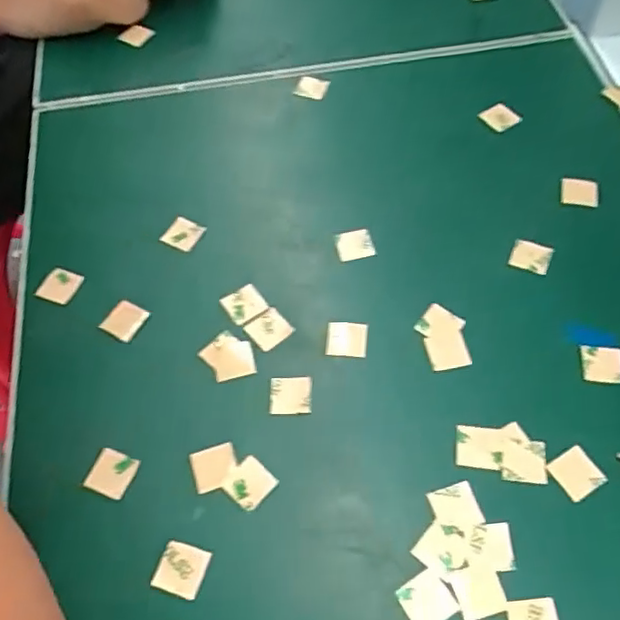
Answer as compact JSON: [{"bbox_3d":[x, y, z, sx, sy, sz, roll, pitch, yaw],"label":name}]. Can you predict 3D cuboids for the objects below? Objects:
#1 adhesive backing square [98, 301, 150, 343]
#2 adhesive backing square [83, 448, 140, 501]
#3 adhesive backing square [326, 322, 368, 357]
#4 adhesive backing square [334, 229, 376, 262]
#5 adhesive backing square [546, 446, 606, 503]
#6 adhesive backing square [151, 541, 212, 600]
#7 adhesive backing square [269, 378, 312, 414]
[{"bbox_3d":[-0.078,0.004,0.260,0.014,0.004,0.015,29,69,9],"label":"adhesive backing square"},{"bbox_3d":[-0.073,0.060,0.229,0.016,0.004,0.015,19,68,8],"label":"adhesive backing square"},{"bbox_3d":[0.015,0.012,0.254,0.016,0.004,0.015,6,64,3],"label":"adhesive backing square"},{"bbox_3d":[0.020,-0.029,0.279,0.016,0.004,0.015,-14,68,1],"label":"adhesive backing square"},{"bbox_3d":[0.095,0.058,0.221,0.015,0.004,0.015,-30,69,-11],"label":"adhesive backing square"},{"bbox_3d":[-0.043,0.087,0.209,0.016,0.004,0.015,18,64,4],"label":"adhesive backing square"},{"bbox_3d":[-0.008,0.033,0.242,0.016,0.004,0.015,0,61,3],"label":"adhesive backing square"}]

